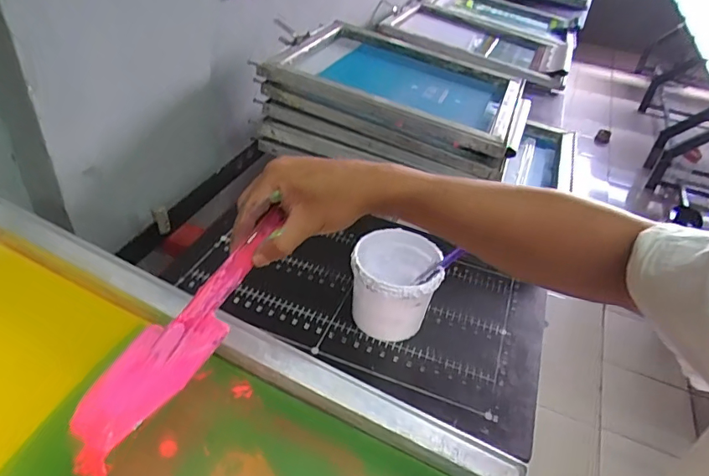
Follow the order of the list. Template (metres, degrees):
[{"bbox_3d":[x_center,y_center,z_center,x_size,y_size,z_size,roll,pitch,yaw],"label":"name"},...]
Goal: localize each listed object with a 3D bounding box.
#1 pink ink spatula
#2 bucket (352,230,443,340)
[{"bbox_3d":[-0.126,0.065,0.387,0.055,0.008,0.215,29,70,25],"label":"pink ink spatula"},{"bbox_3d":[0.056,0.072,0.730,0.124,0.117,0.123,5,38,-4],"label":"bucket"}]

